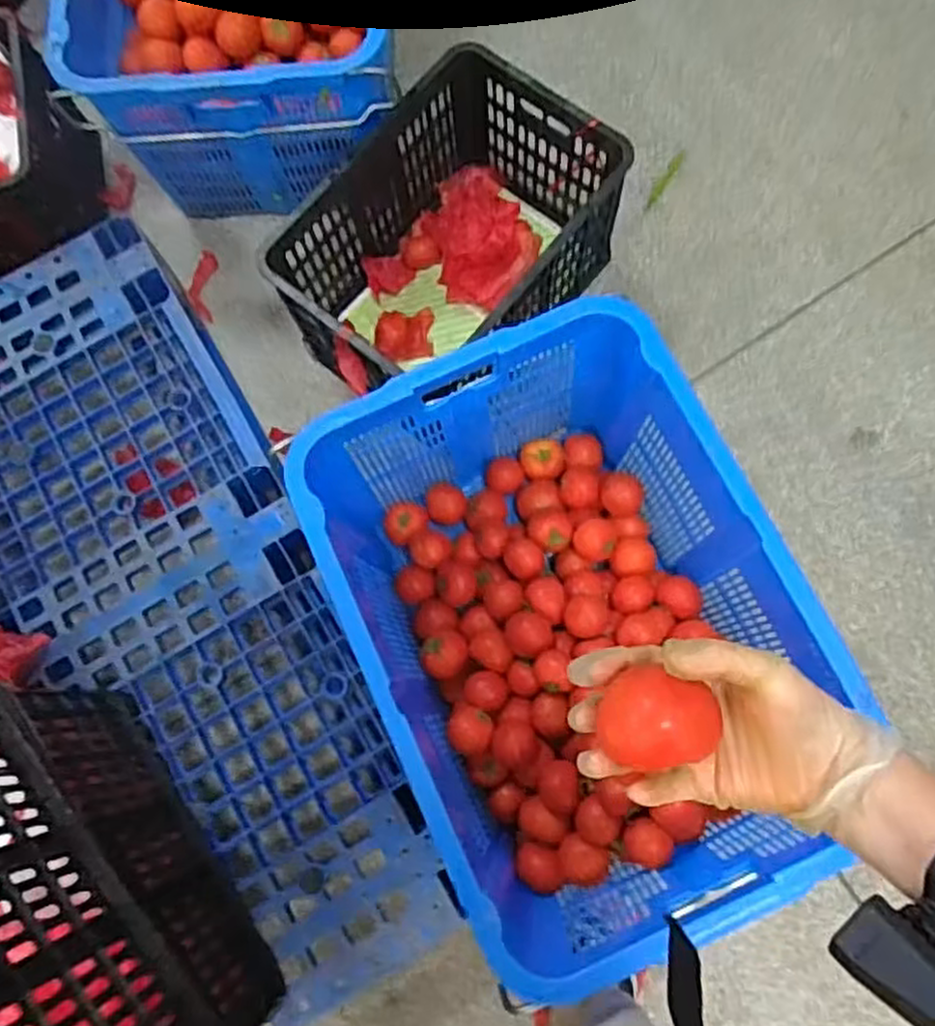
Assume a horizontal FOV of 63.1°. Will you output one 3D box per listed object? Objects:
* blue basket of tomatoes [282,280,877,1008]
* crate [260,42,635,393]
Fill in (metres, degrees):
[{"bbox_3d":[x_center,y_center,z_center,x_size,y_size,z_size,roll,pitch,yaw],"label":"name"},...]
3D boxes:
[{"bbox_3d":[0.123,0.147,1.003,0.473,0.370,0.654,-25,76,-3],"label":"blue basket of tomatoes"},{"bbox_3d":[-0.035,-0.407,1.213,0.341,0.248,0.501,39,82,11],"label":"crate"}]

